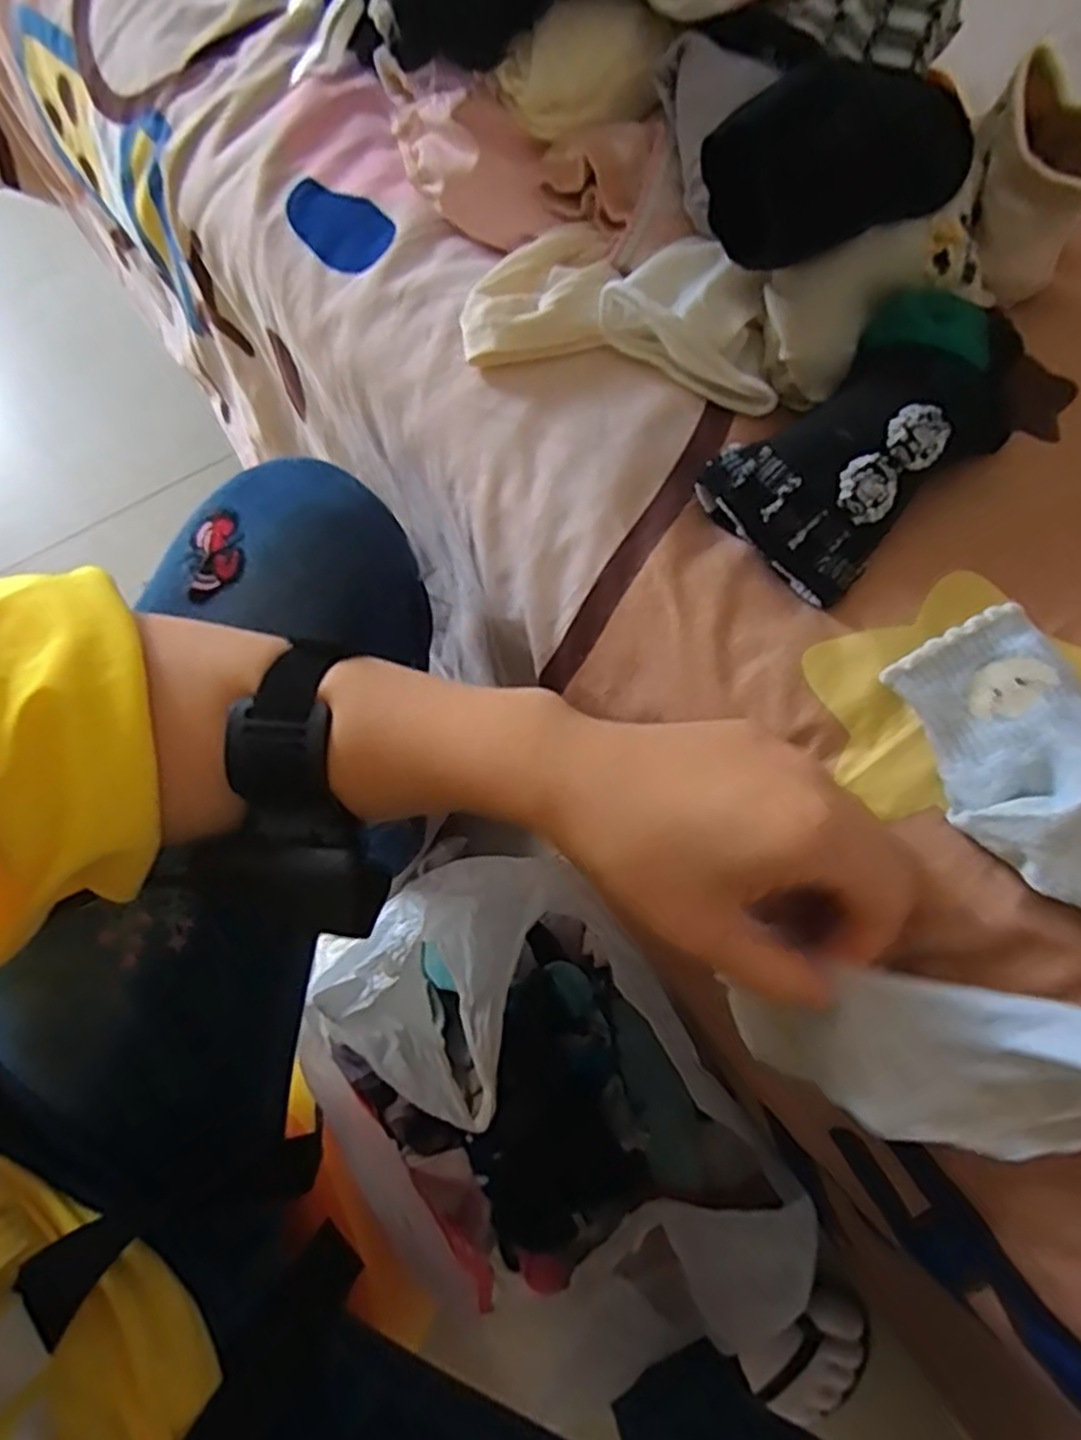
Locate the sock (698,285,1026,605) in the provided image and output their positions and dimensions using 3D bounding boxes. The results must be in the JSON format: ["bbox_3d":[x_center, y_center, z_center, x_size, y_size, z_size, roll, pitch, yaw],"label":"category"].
[{"bbox_3d":[0.135,-0.114,0.310,0.126,0.049,0.070,-38,77,-13],"label":"sock"}]

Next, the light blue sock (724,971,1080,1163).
[{"bbox_3d":[0.146,0.117,0.251,0.018,0.180,0.066,-36,118,-44],"label":"light blue sock"}]

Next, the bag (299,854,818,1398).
[{"bbox_3d":[0.003,0.281,0.545,0.222,0.175,0.334,-33,75,-12],"label":"bag"}]

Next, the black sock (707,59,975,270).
[{"bbox_3d":[0.116,-0.210,0.292,0.101,0.040,0.062,-14,72,-7],"label":"black sock"}]

